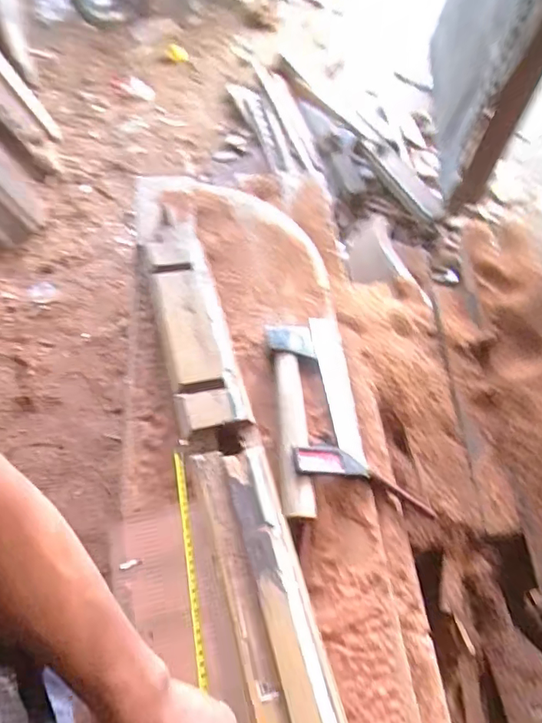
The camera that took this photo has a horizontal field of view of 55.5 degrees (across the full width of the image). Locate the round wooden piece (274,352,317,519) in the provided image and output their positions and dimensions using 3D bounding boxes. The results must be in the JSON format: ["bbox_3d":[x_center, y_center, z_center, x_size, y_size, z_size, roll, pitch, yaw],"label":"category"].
[{"bbox_3d":[0.033,0.104,0.806,0.048,0.057,0.282,-1,62,-4],"label":"round wooden piece"}]

